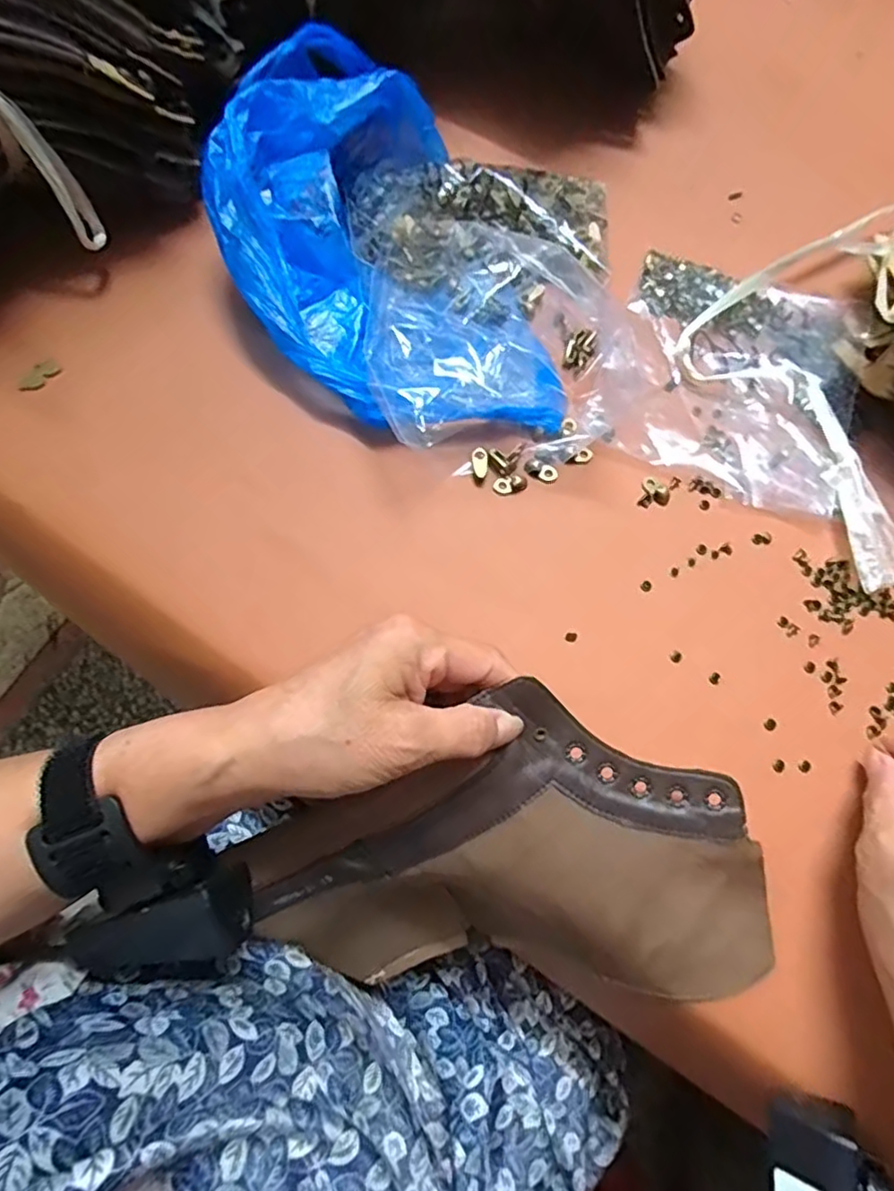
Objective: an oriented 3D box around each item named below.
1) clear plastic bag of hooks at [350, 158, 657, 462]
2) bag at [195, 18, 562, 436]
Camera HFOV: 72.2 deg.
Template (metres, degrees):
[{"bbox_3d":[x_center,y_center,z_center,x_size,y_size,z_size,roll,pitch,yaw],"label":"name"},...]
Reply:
[{"bbox_3d":[0.030,-0.185,0.360,0.164,0.035,0.230,-6,71,-5],"label":"clear plastic bag of hooks"},{"bbox_3d":[-0.040,-0.196,0.346,0.161,0.062,0.247,-20,74,-10],"label":"bag"}]

